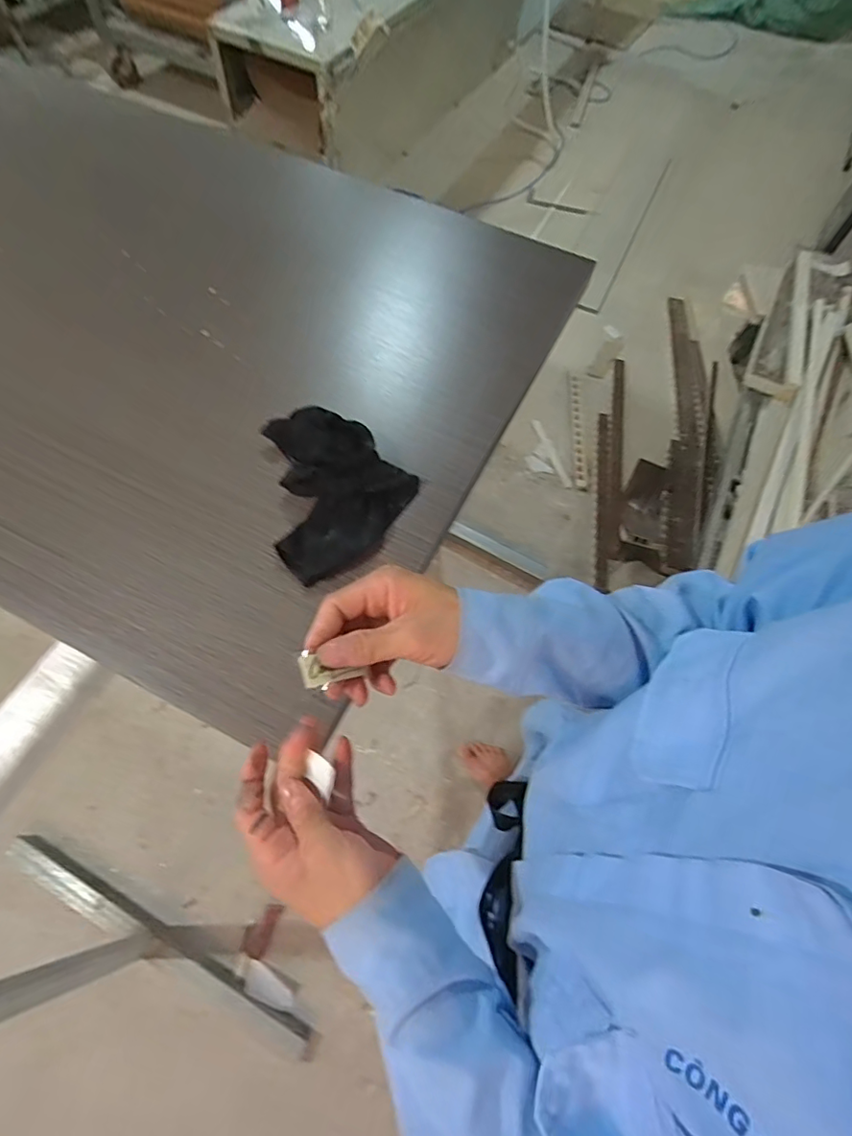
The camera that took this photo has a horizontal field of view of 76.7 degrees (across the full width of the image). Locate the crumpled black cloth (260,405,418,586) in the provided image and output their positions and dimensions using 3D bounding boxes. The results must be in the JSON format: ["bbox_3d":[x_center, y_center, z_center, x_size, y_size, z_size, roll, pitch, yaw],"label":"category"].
[{"bbox_3d":[-0.091,-0.099,0.574,0.157,0.053,0.205,-15,66,-11],"label":"crumpled black cloth"}]

